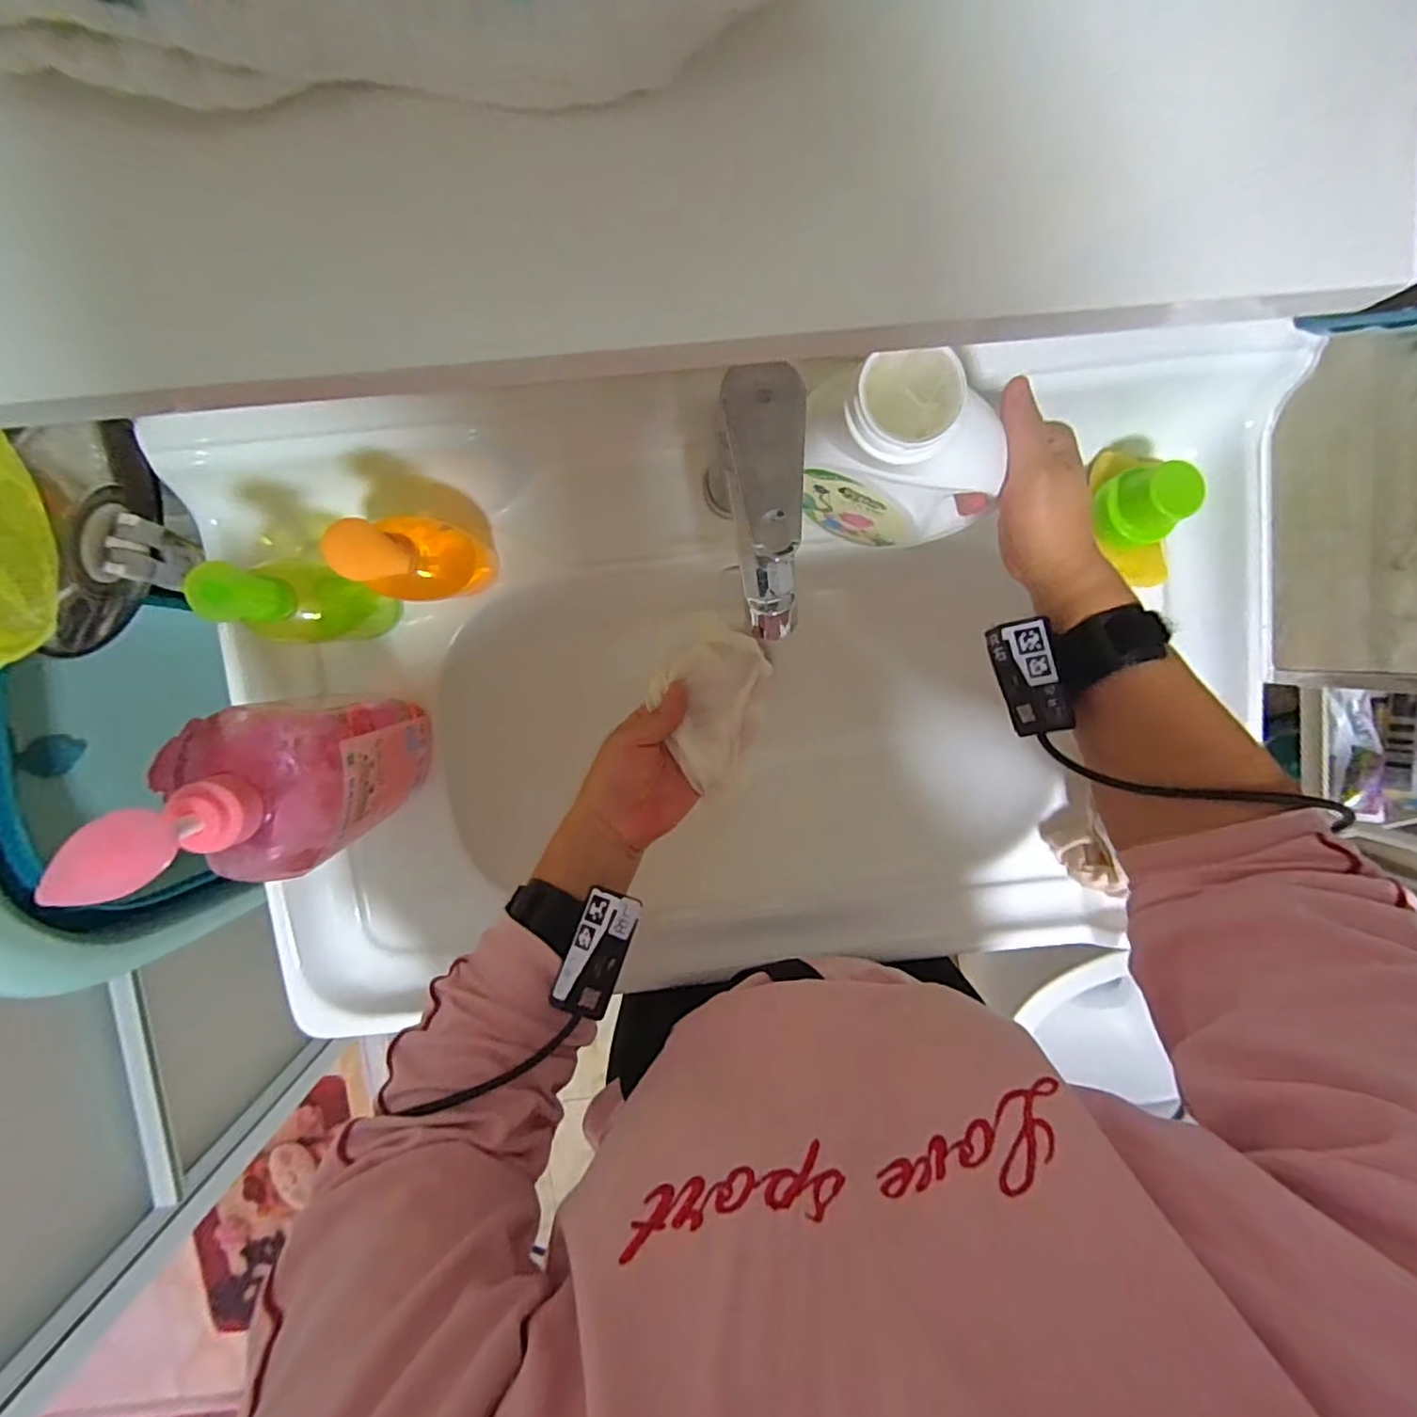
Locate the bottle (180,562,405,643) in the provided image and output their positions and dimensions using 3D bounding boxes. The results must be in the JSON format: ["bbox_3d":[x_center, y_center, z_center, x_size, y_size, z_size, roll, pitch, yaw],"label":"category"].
[{"bbox_3d":[-0.276,-0.070,0.413,0.058,0.157,0.057,0,97,-2],"label":"bottle"}]

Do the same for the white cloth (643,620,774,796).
[{"bbox_3d":[-0.002,-0.002,0.430,0.078,0.018,0.112,12,96,-3],"label":"white cloth"}]

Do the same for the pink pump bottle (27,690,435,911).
[{"bbox_3d":[-0.246,0.045,0.368,0.068,0.252,0.099,-12,97,-1],"label":"pink pump bottle"}]

